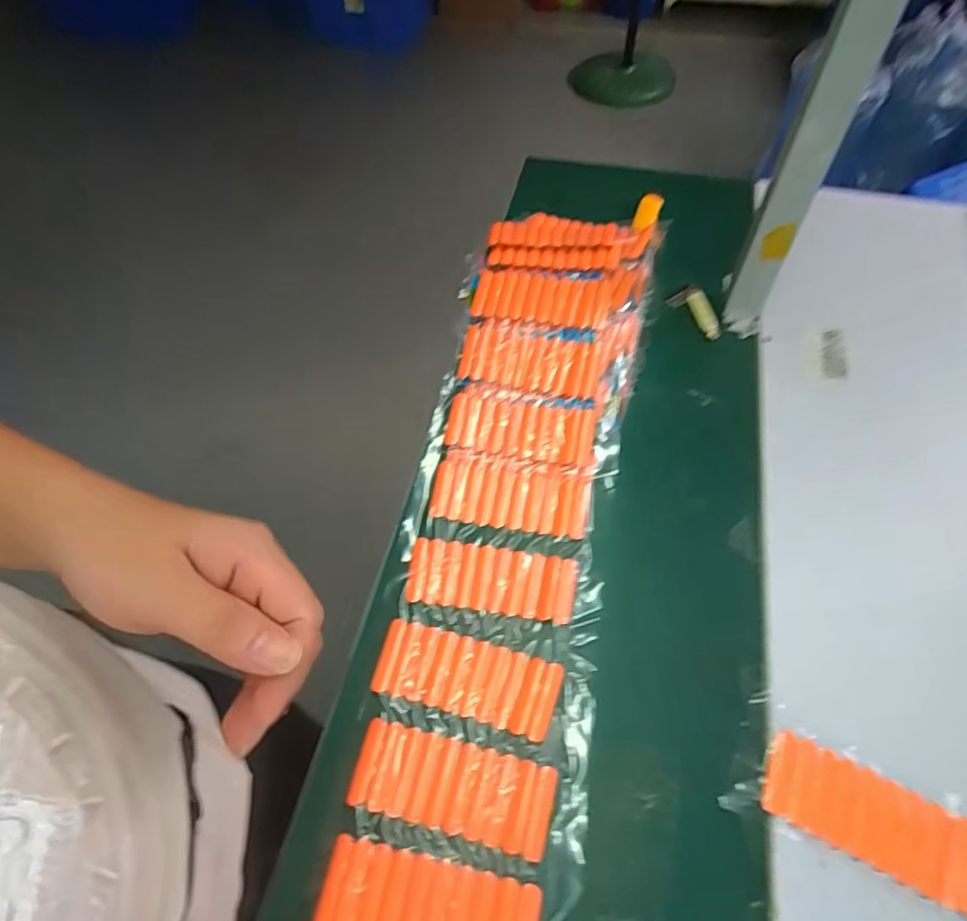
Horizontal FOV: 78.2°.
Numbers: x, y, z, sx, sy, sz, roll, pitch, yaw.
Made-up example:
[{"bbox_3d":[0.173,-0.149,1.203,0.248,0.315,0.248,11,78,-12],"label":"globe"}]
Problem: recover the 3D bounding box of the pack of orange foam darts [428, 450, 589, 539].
[{"bbox_3d":[0.028,0.034,0.600,0.152,0.009,0.075,9,57,8],"label":"pack of orange foam darts"}]

